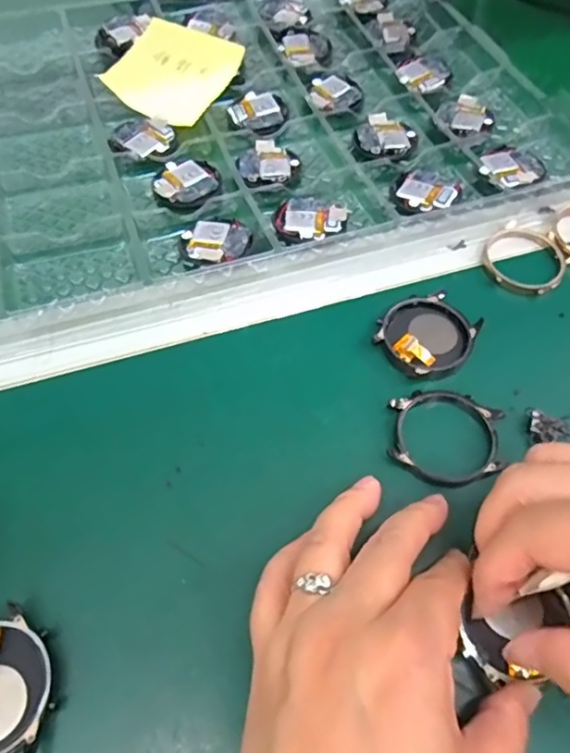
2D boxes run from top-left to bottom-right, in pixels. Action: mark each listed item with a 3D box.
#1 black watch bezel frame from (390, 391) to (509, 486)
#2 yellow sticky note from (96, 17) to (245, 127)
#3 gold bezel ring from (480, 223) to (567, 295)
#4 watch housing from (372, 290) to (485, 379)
[{"bbox_3d":[0.075,0.027,0.266,0.051,0.004,0.046,6,57,2],"label":"black watch bezel frame"},{"bbox_3d":[-0.078,-0.210,0.395,0.074,0.009,0.075,28,74,8],"label":"yellow sticky note"},{"bbox_3d":[0.137,-0.067,0.328,0.045,0.006,0.047,1,57,-2],"label":"gold bezel ring"},{"bbox_3d":[0.073,-0.022,0.293,0.048,0.013,0.044,1,57,-2],"label":"watch housing"}]

